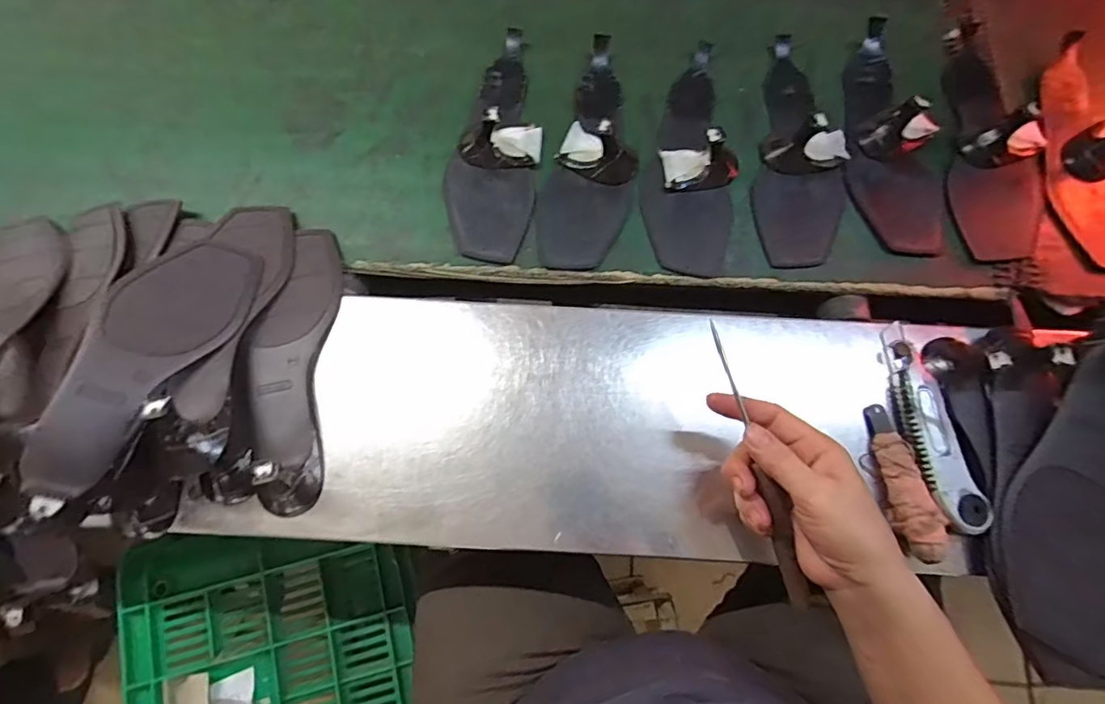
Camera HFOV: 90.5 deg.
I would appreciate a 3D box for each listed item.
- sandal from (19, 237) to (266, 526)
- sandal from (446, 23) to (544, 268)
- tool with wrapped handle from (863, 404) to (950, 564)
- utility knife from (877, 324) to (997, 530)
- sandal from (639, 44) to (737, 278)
[{"bbox_3d":[-0.291,-0.001,0.391,0.067,0.042,0.221,15,58,4],"label":"sandal"},{"bbox_3d":[-0.051,-0.208,0.508,0.081,0.047,0.243,6,73,2],"label":"sandal"},{"bbox_3d":[0.262,0.096,0.410,0.030,0.022,0.113,-12,74,-4],"label":"tool with wrapped handle"},{"bbox_3d":[0.289,0.055,0.424,0.035,0.020,0.161,-11,74,-3],"label":"utility knife"},{"bbox_3d":[0.136,-0.192,0.506,0.081,0.045,0.239,10,73,3],"label":"sandal"}]

